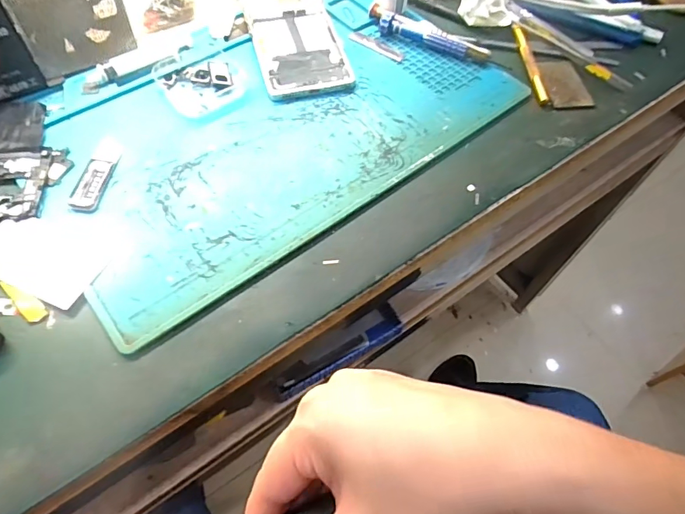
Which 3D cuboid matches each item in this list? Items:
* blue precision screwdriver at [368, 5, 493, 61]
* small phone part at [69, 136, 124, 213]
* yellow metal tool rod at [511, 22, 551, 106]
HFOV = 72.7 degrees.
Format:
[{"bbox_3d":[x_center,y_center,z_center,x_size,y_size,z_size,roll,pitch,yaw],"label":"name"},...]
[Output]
[{"bbox_3d":[0.079,-0.203,0.427,0.114,0.014,0.023,21,60,9],"label":"blue precision screwdriver"},{"bbox_3d":[-0.178,-0.062,0.337,0.020,0.004,0.068,6,59,0],"label":"small phone part"},{"bbox_3d":[0.169,-0.176,0.421,0.010,0.010,0.097,-3,60,-6],"label":"yellow metal tool rod"}]

